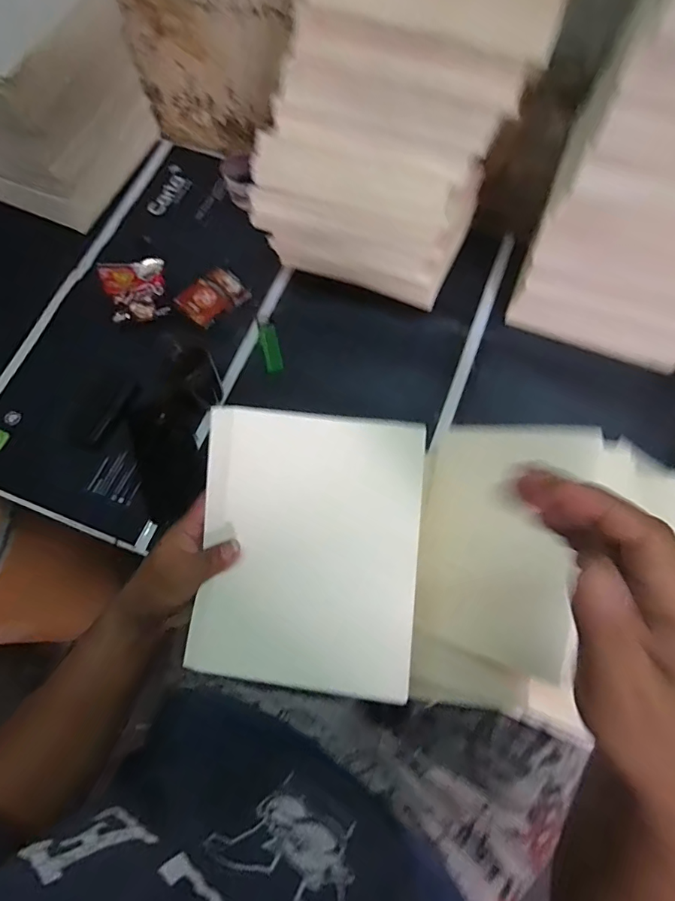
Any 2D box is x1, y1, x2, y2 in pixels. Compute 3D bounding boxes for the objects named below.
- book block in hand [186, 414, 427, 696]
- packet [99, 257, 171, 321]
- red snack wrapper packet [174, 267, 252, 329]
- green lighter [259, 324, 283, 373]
[{"bbox_3d":[-0.023,0.078,0.383,0.178,0.020,0.212,5,84,4],"label":"book block in hand"},{"bbox_3d":[-0.277,-0.222,0.650,0.078,0.034,0.094,-20,71,-5],"label":"packet"},{"bbox_3d":[-0.171,-0.210,0.644,0.061,0.028,0.082,39,76,14],"label":"red snack wrapper packet"},{"bbox_3d":[-0.090,-0.137,0.626,0.024,0.011,0.072,-12,70,-2],"label":"green lighter"}]

